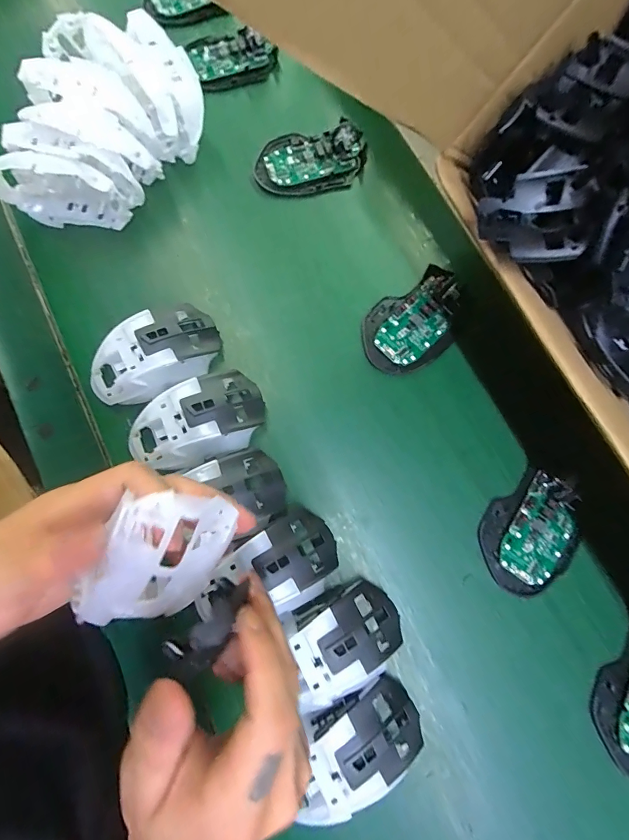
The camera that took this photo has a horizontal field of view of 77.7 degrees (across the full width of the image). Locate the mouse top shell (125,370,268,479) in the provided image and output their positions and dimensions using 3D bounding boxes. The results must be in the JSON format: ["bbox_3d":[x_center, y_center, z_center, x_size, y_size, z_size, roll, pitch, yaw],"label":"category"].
[{"bbox_3d":[-0.095,0.003,0.323,0.108,0.034,0.063,-26,79,-7],"label":"mouse top shell"}]

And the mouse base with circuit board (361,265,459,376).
[{"bbox_3d":[0.091,-0.088,0.355,0.100,0.029,0.072,-30,80,-7],"label":"mouse base with circuit board"}]

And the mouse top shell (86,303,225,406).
[{"bbox_3d":[-0.138,-0.055,0.335,0.112,0.034,0.063,-27,79,-7],"label":"mouse top shell"}]

